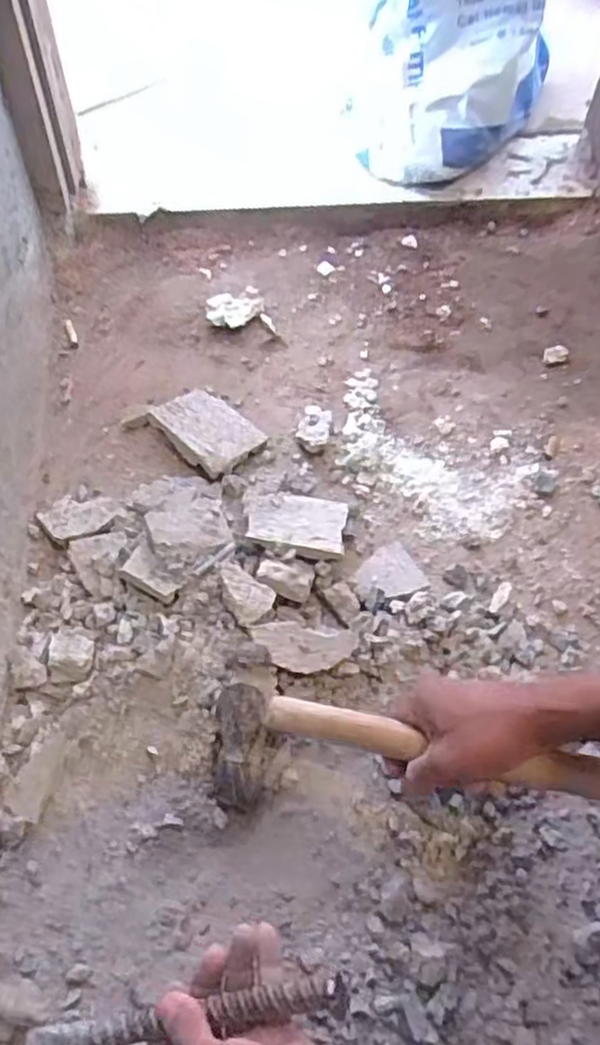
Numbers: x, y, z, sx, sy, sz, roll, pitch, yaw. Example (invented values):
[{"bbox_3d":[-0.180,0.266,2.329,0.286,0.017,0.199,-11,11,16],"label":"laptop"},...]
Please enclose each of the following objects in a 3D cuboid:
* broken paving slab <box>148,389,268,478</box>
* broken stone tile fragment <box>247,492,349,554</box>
[{"bbox_3d":[-0.097,-0.098,0.760,0.106,0.031,0.077,37,63,22],"label":"broken paving slab"},{"bbox_3d":[-0.001,-0.004,0.683,0.089,0.006,0.074,10,38,-1],"label":"broken stone tile fragment"}]

